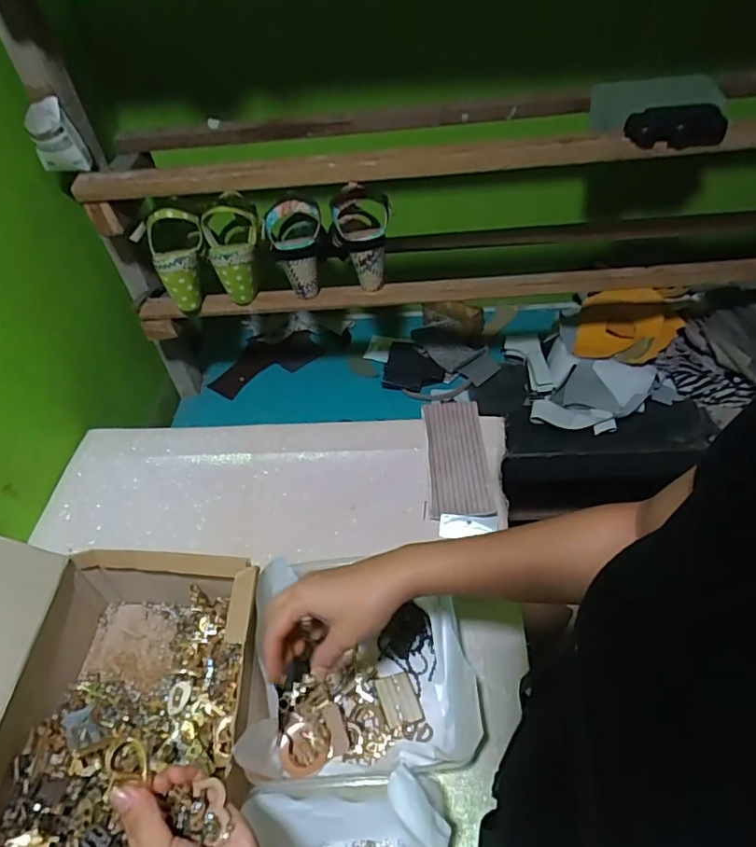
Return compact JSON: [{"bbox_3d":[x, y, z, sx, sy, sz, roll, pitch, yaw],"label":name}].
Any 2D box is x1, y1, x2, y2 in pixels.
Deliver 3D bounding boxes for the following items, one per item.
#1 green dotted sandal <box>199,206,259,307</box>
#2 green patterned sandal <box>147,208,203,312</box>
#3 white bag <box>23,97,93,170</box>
[{"bbox_3d":[-0.207,-0.248,0.771,0.077,0.127,0.081,-14,47,-8],"label":"green dotted sandal"},{"bbox_3d":[-0.286,-0.240,0.769,0.075,0.131,0.070,-17,48,-11],"label":"green patterned sandal"},{"bbox_3d":[-0.409,-0.362,0.672,0.056,0.076,0.044,-25,49,-18],"label":"white bag"}]

